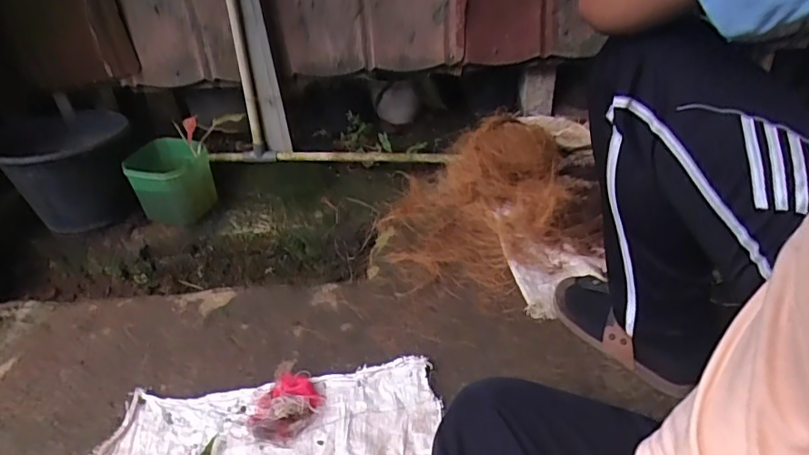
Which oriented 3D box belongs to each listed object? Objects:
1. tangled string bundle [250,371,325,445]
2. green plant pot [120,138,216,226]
[{"bbox_3d":[-0.178,0.270,0.790,0.086,0.027,0.116,21,44,28],"label":"tangled string bundle"},{"bbox_3d":[-0.538,-0.106,1.232,0.121,0.189,0.154,8,39,14],"label":"green plant pot"}]

